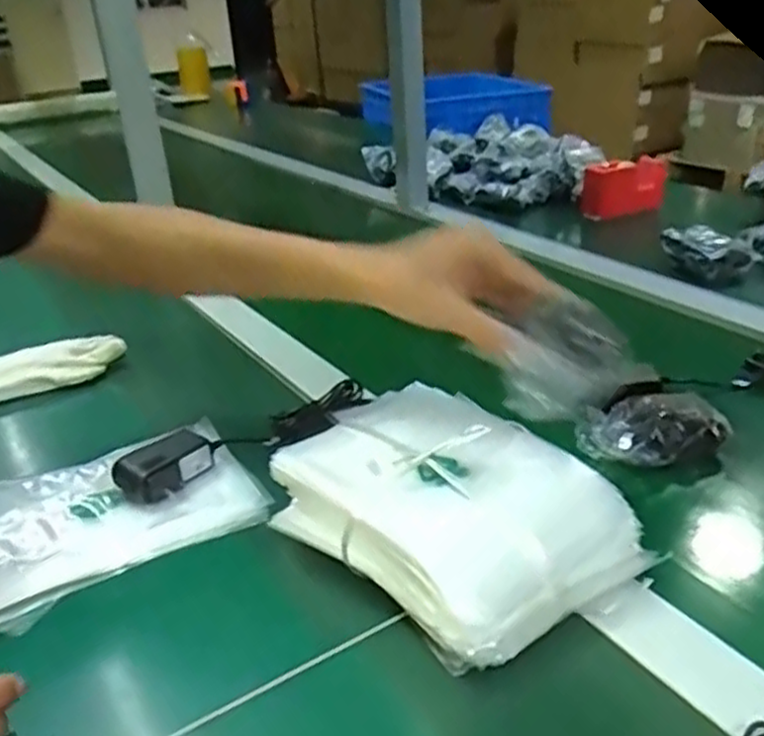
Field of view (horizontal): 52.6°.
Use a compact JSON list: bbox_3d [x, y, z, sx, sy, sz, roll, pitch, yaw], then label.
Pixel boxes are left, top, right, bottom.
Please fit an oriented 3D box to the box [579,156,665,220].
[{"bbox_3d":[0.396,-0.298,1.271,0.143,0.080,0.046,-18,31,-26],"label":"box"}]

